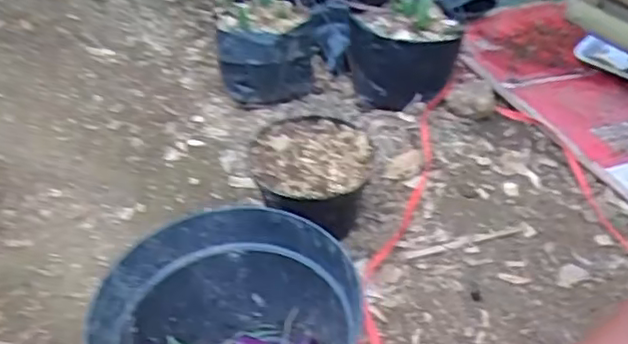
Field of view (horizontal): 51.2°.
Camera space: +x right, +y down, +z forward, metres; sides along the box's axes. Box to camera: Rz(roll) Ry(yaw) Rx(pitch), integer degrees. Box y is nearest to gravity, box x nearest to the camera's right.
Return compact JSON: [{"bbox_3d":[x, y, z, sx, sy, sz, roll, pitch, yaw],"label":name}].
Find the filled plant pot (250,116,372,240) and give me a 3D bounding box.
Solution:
[{"bbox_3d":[-0.003,0.017,0.802,0.136,0.111,0.132,0,41,0],"label":"filled plant pot"}]

